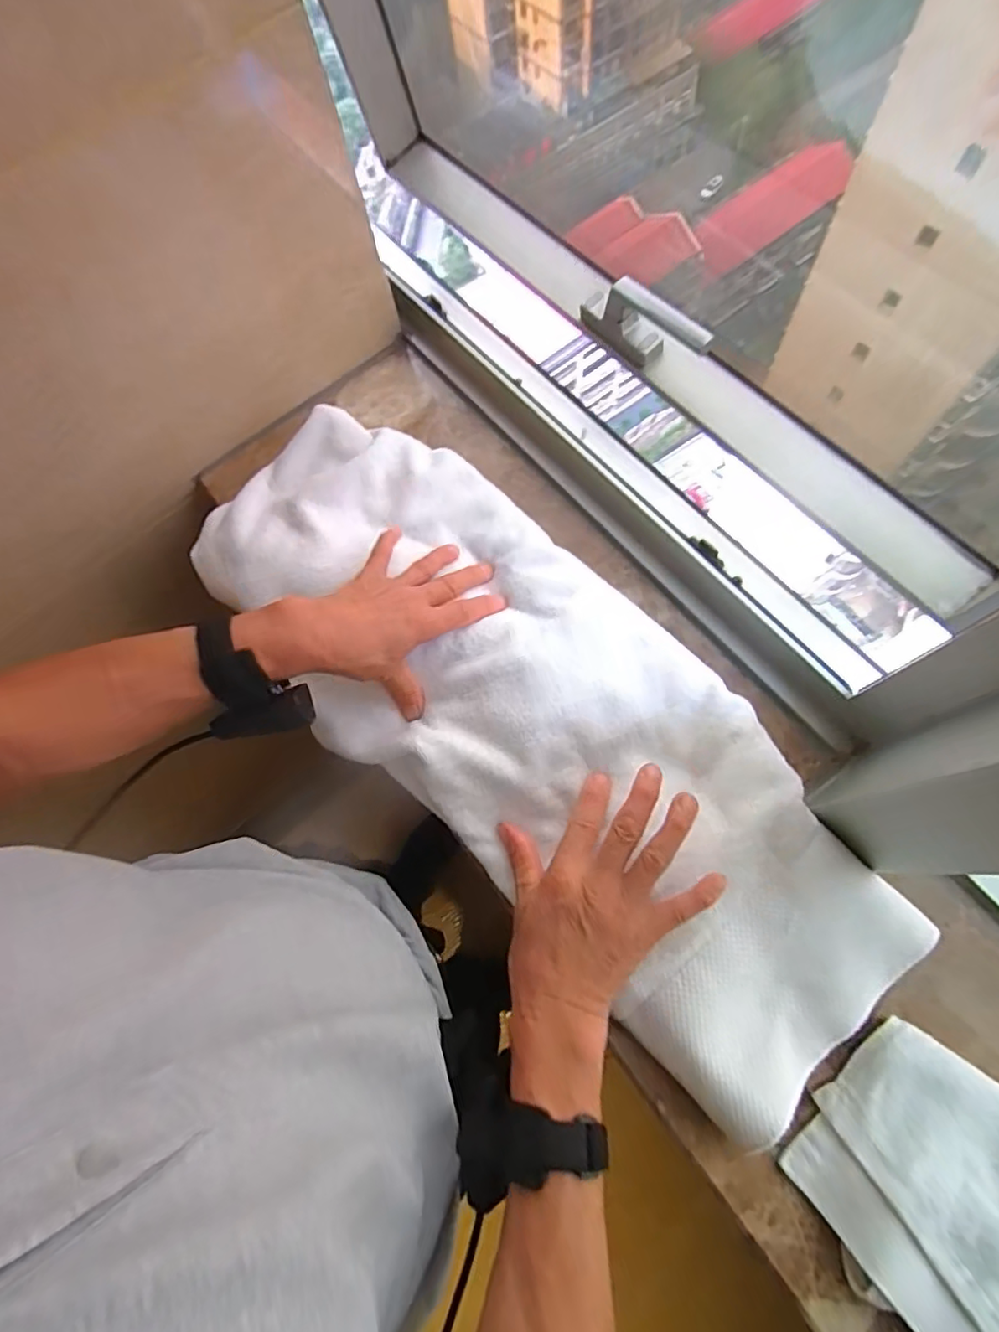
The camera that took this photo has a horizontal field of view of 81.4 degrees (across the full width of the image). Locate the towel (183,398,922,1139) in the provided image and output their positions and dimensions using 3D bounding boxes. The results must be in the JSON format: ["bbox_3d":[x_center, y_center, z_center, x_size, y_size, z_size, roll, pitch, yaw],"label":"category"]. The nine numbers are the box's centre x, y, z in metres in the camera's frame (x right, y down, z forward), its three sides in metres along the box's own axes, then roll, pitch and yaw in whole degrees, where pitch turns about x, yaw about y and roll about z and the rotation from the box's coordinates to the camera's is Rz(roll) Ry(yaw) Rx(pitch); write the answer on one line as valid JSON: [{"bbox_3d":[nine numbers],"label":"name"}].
[{"bbox_3d":[0.008,0.017,0.481,0.248,0.060,0.648,-41,71,-16],"label":"towel"}]

